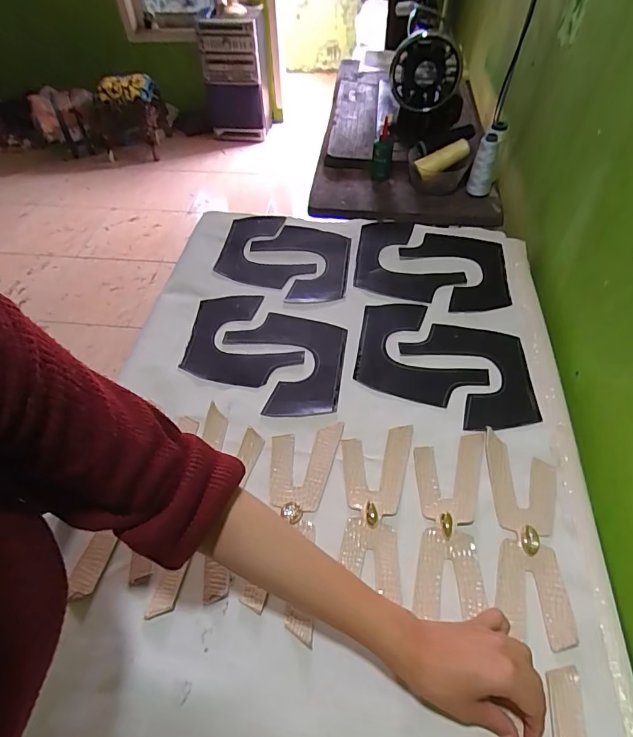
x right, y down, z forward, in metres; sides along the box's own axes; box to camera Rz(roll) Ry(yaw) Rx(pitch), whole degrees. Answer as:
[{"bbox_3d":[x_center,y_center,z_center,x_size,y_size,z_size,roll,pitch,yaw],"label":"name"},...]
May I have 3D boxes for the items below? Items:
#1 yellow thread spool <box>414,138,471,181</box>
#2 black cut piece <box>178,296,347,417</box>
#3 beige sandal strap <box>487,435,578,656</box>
[{"bbox_3d":[0.255,-0.422,0.883,0.107,0.046,0.045,-20,46,27],"label":"yellow thread spool"},{"bbox_3d":[-0.078,-0.026,0.653,0.236,0.008,0.216,5,51,6],"label":"black cut piece"},{"bbox_3d":[0.228,0.173,0.476,0.070,0.008,0.212,7,52,9],"label":"beige sandal strap"}]

